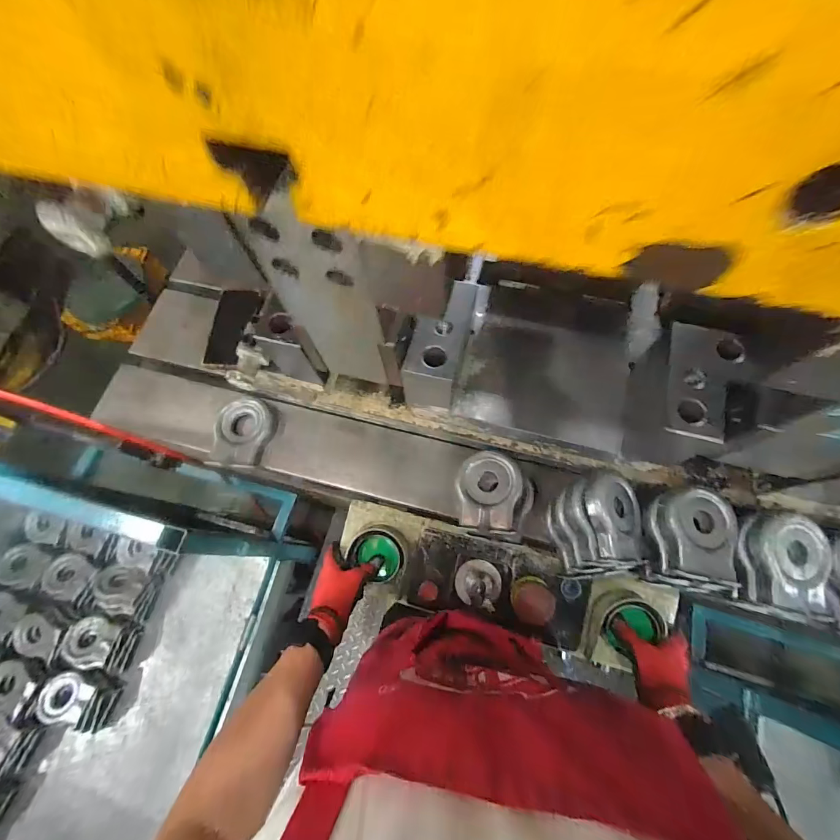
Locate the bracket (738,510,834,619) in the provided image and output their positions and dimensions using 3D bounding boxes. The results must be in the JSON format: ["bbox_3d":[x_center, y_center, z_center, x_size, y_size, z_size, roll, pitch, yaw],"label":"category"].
[{"bbox_3d":[0.480,0.183,0.515,0.105,0.037,0.122,15,71,8],"label":"bracket"}]

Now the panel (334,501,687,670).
[{"bbox_3d":[0.112,0.248,0.594,0.473,0.117,0.124,14,71,8],"label":"panel"}]

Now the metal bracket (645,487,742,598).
[{"bbox_3d":[0.372,0.162,0.542,0.109,0.054,0.135,3,70,4],"label":"metal bracket"}]

